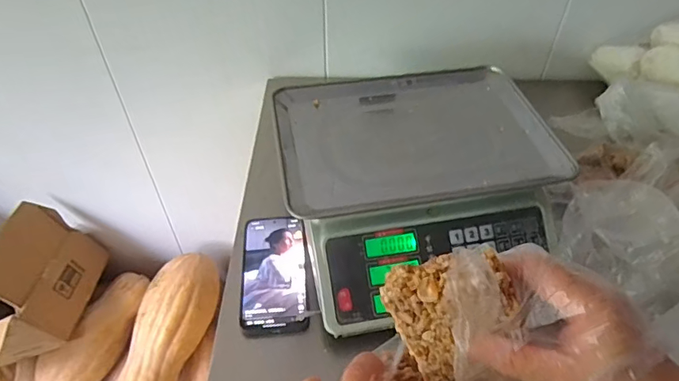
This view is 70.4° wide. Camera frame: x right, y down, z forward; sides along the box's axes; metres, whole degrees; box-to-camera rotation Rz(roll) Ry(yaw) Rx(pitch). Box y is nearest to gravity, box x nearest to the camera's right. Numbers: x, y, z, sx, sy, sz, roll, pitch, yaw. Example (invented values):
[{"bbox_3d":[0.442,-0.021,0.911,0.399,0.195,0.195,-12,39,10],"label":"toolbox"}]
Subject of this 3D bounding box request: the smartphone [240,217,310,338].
[{"bbox_3d":[-0.080,0.099,0.596,0.081,0.012,0.163,-5,49,-5],"label":"smartphone"}]

